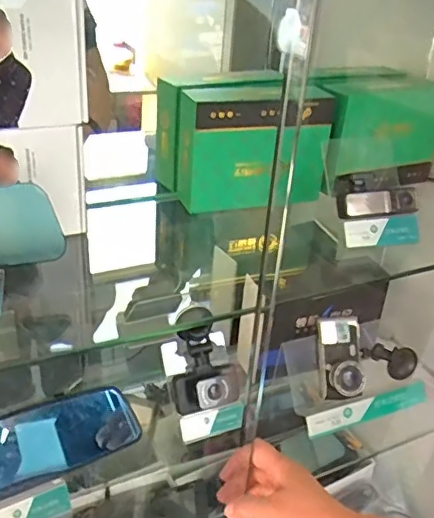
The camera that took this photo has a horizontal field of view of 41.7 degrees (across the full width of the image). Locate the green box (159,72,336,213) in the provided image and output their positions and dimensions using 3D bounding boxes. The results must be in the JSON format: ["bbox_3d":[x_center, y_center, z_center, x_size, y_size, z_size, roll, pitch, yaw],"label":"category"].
[{"bbox_3d":[0.036,-0.137,0.690,0.189,0.128,0.121,-7,30,-20],"label":"green box"}]

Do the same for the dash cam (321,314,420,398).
[{"bbox_3d":[0.207,0.135,0.791,0.139,0.109,0.052,0,-4,-8],"label":"dash cam"}]

